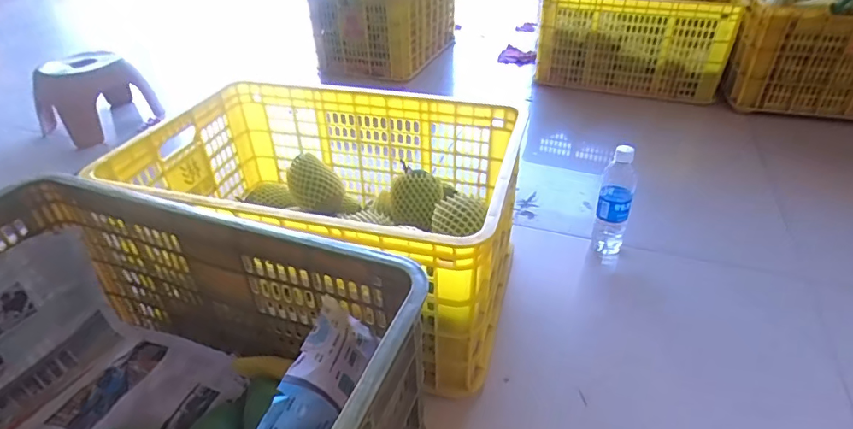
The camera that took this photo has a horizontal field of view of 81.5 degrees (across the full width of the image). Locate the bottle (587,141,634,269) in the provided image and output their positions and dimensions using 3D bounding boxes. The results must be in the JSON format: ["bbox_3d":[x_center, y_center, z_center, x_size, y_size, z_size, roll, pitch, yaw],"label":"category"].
[{"bbox_3d":[0.355,-0.017,0.934,0.059,0.221,0.073,12,38,17],"label":"bottle"}]

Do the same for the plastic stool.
[{"bbox_3d":[-0.959,-0.346,1.418,0.243,0.201,0.250,18,40,24],"label":"plastic stool"}]

